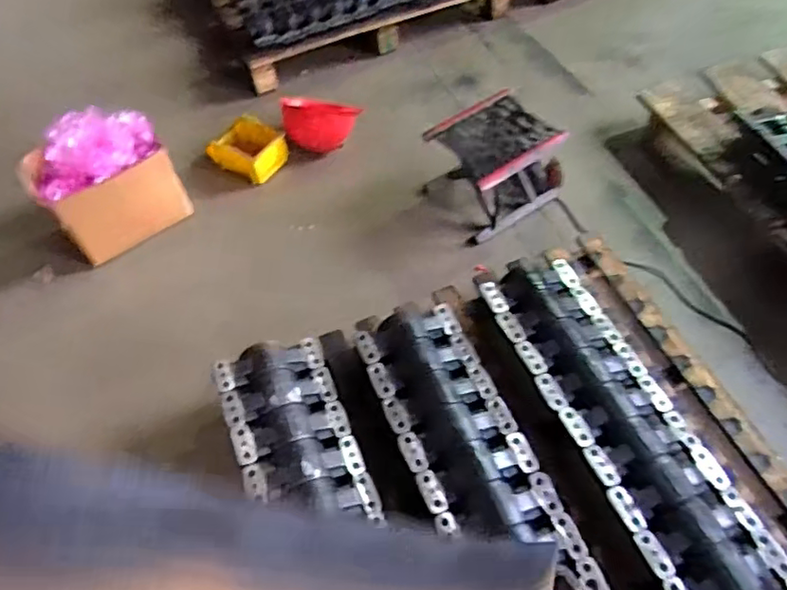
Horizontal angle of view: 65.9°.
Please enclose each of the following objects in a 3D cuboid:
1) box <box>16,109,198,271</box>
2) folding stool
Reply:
[{"bbox_3d":[-0.788,-0.308,1.677,0.347,0.321,0.219,-30,59,-14],"label":"box"},{"bbox_3d":[0.269,-0.361,1.592,0.299,0.183,0.280,-28,59,-13],"label":"folding stool"}]

